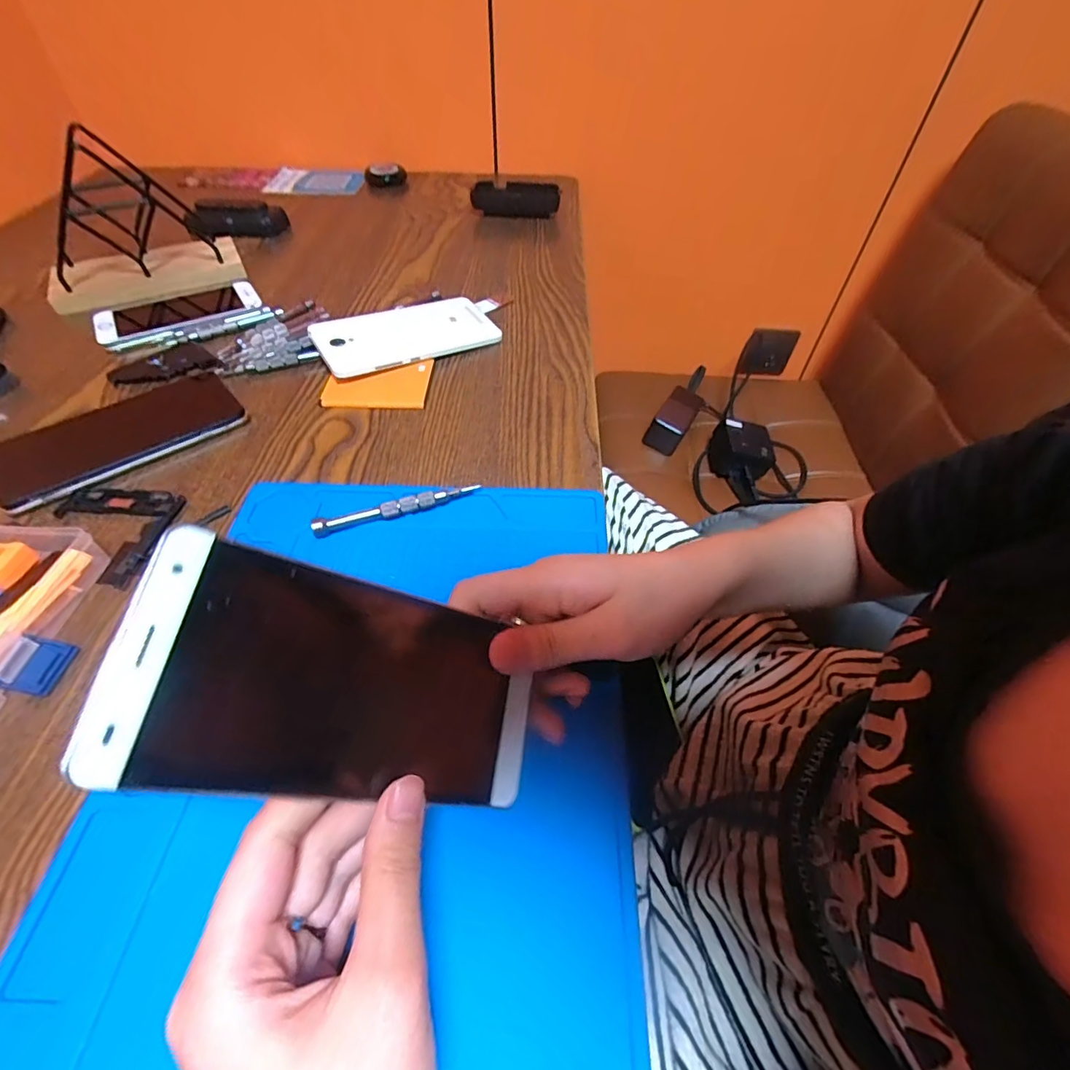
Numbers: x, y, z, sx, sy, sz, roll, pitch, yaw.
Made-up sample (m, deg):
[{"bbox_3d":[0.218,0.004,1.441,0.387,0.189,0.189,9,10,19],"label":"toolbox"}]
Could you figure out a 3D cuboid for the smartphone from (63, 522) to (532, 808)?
[{"bbox_3d":[-0.058,0.051,0.175,0.139,0.004,0.069,24,62,-34],"label":"smartphone"}]

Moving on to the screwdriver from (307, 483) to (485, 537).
[{"bbox_3d":[-0.085,-0.016,0.318,0.101,0.013,0.011,-17,53,-14],"label":"screwdriver"}]

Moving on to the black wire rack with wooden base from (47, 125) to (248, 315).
[{"bbox_3d":[-0.393,-0.302,0.488,0.162,0.108,0.098,-22,54,-18],"label":"black wire rack with wooden base"}]

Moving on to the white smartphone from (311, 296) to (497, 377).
[{"bbox_3d":[-0.110,-0.176,0.442,0.149,0.006,0.074,-24,63,-24],"label":"white smartphone"}]

